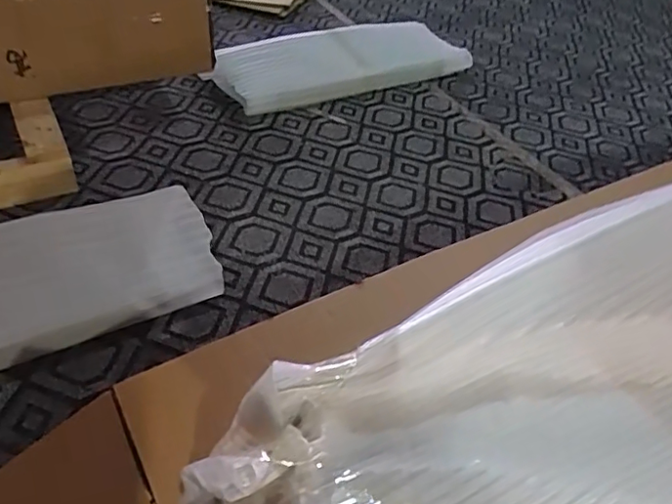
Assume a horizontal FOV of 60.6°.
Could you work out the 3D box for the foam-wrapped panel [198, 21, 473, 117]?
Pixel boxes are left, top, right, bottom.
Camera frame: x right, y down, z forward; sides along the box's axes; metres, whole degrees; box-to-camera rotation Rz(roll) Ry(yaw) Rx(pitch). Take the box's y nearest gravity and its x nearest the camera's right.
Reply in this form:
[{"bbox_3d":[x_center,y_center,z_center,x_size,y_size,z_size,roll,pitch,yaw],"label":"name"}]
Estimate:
[{"bbox_3d":[0.021,-0.553,1.660,0.763,0.078,0.285,-19,48,-24],"label":"foam-wrapped panel"}]

